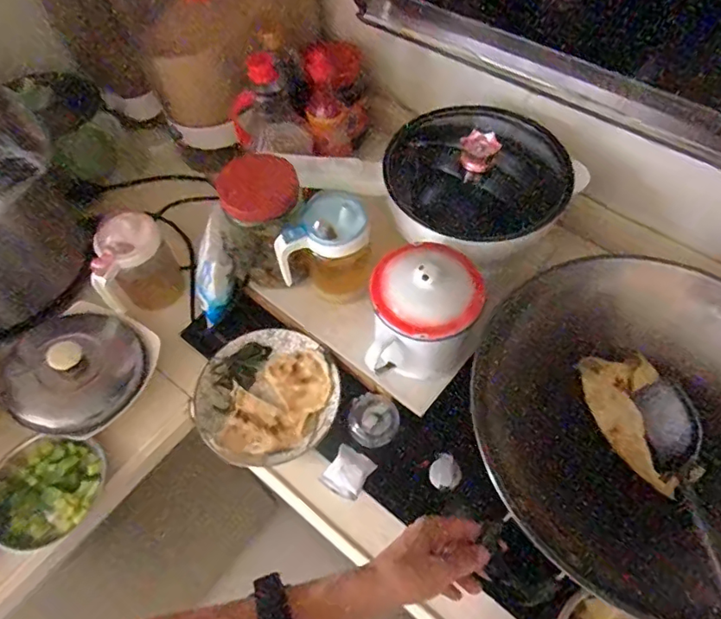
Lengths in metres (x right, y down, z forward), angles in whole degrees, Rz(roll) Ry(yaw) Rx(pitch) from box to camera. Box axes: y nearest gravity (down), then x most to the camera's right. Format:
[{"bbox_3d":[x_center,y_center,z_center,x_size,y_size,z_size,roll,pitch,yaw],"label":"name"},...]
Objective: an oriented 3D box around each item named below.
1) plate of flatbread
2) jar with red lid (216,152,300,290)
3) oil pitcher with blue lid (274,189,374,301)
[{"bbox_3d":[-0.117,0.109,0.677,0.171,0.022,0.175,-1,59,2],"label":"plate of flatbread"},{"bbox_3d":[-0.126,-0.111,0.677,0.087,0.143,0.092,-1,59,2],"label":"jar with red lid"},{"bbox_3d":[-0.046,-0.070,0.673,0.110,0.136,0.078,-10,59,-4],"label":"oil pitcher with blue lid"}]

